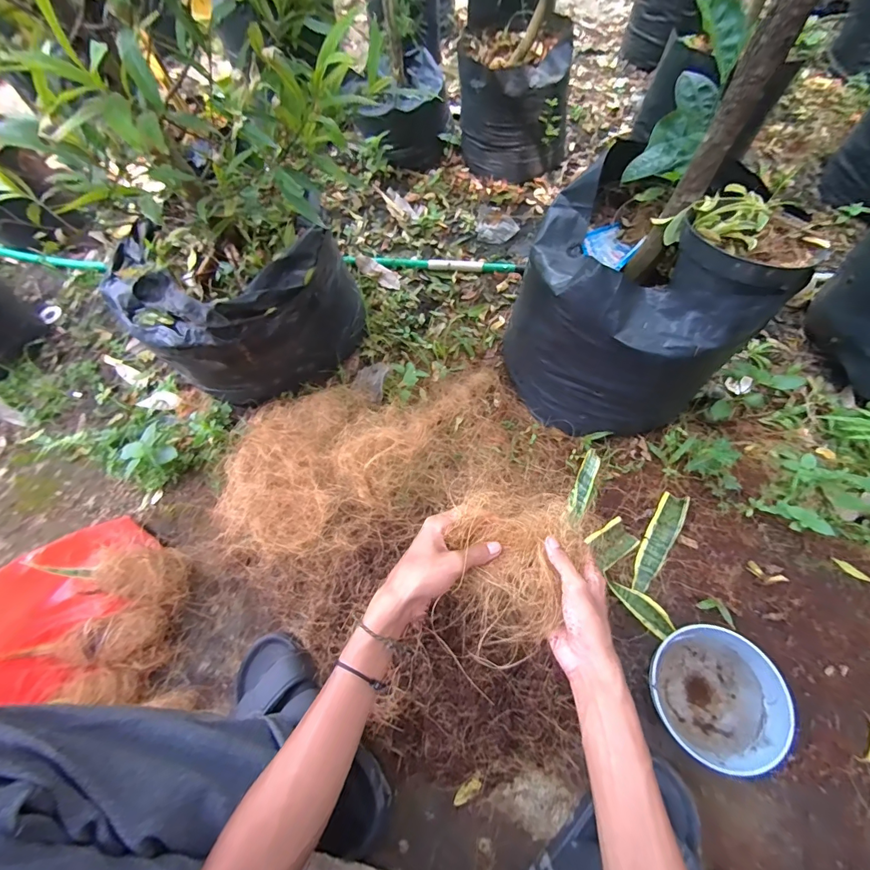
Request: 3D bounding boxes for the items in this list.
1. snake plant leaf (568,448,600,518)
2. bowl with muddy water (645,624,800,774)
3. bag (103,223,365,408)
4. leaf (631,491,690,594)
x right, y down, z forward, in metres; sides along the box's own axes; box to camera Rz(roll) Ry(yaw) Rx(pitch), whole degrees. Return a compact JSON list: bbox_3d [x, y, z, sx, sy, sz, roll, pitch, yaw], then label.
[{"bbox_3d":[0.168,0.051,0.457,0.021,0.014,0.086,24,68,17],"label":"snake plant leaf"},{"bbox_3d":[0.337,0.317,0.510,0.139,0.070,0.148,-2,63,5],"label":"bowl with muddy water"},{"bbox_3d":[-0.340,-0.246,0.735,0.308,0.222,0.338,36,72,21],"label":"bag"},{"bbox_3d":[0.338,0.160,0.621,0.040,0.012,0.165,30,70,19],"label":"leaf"}]

